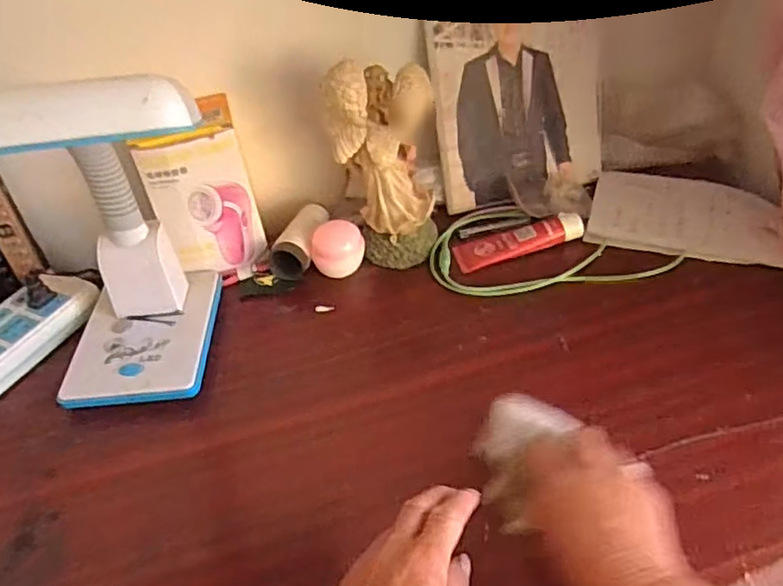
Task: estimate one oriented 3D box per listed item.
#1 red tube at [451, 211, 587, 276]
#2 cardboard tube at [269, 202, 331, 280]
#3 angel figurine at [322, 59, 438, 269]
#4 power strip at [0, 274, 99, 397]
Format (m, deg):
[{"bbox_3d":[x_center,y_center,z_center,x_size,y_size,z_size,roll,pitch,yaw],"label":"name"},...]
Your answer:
[{"bbox_3d":[0.138,-0.062,0.686,0.138,0.027,0.041,-13,45,-8],"label":"red tube"},{"bbox_3d":[-0.099,-0.062,0.708,0.045,0.035,0.106,9,47,14],"label":"cardboard tube"},{"bbox_3d":[-0.008,-0.131,0.647,0.105,0.200,0.086,-7,45,-2],"label":"angel figurine"},{"bbox_3d":[-0.376,0.042,0.635,0.084,0.035,0.152,20,50,23],"label":"power strip"}]

